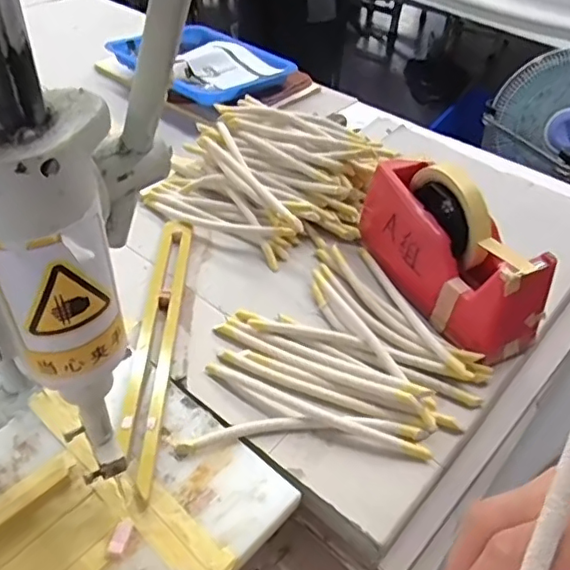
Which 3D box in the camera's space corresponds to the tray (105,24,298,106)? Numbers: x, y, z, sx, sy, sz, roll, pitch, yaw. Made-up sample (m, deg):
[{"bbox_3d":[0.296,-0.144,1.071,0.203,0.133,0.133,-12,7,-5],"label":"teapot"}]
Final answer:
[{"bbox_3d":[-0.145,-0.382,0.991,0.227,0.034,0.266,-31,54,-33],"label":"tray"}]

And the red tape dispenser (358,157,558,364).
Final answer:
[{"bbox_3d":[0.153,-0.040,0.530,0.069,0.113,0.202,-18,48,-23],"label":"red tape dispenser"}]

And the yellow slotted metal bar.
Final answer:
[{"bbox_3d":[-0.113,0.037,0.509,0.032,0.013,0.309,2,43,-3],"label":"yellow slotted metal bar"}]

